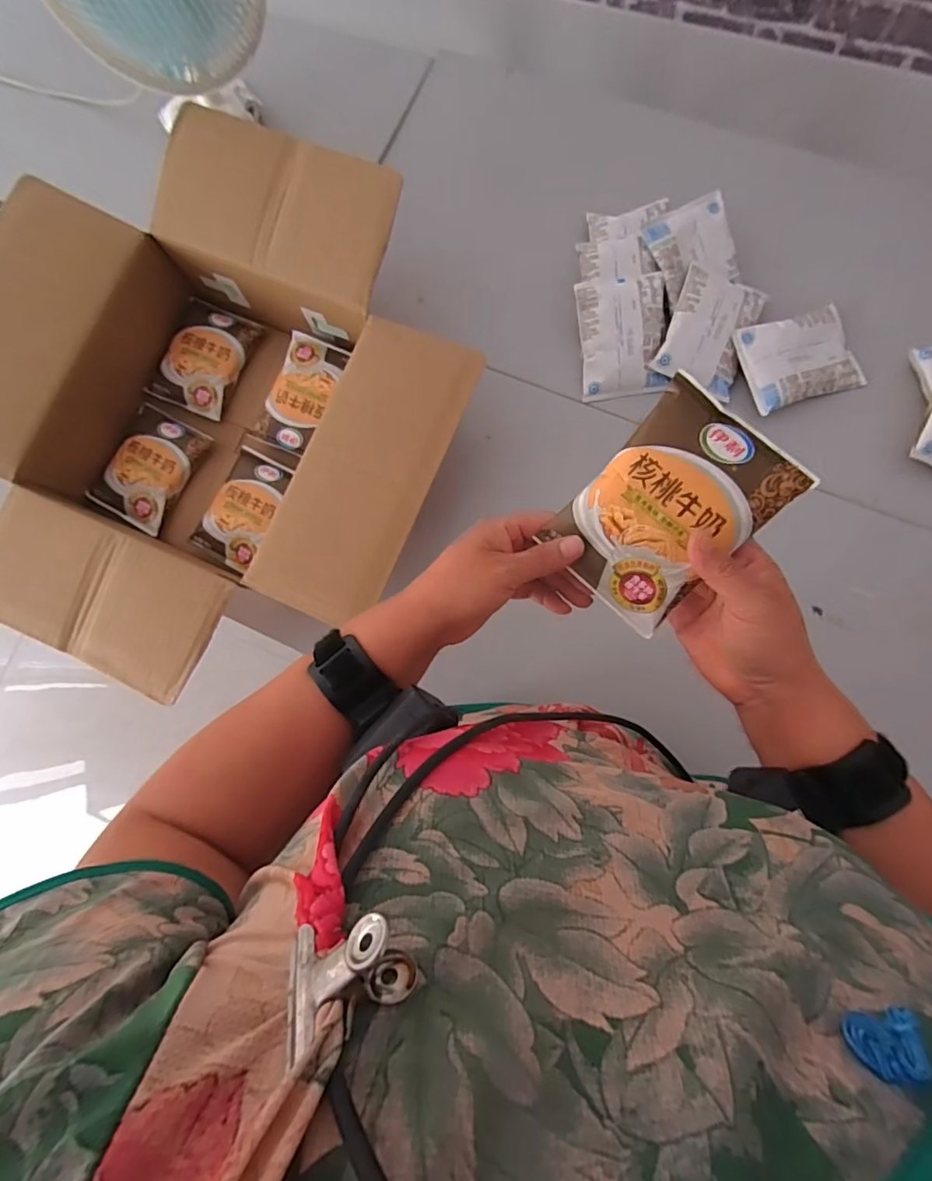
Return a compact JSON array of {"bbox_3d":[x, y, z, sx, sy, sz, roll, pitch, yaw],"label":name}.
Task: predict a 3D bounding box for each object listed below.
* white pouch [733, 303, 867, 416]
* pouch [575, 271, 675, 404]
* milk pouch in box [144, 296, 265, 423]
[{"bbox_3d":[0.371,-0.259,0.591,0.127,0.020,0.094,-19,80,1],"label":"white pouch"},{"bbox_3d":[0.180,-0.289,0.608,0.096,0.016,0.128,-5,98,10],"label":"pouch"},{"bbox_3d":[-0.319,-0.281,0.640,0.098,0.020,0.129,22,83,7],"label":"milk pouch in box"}]

